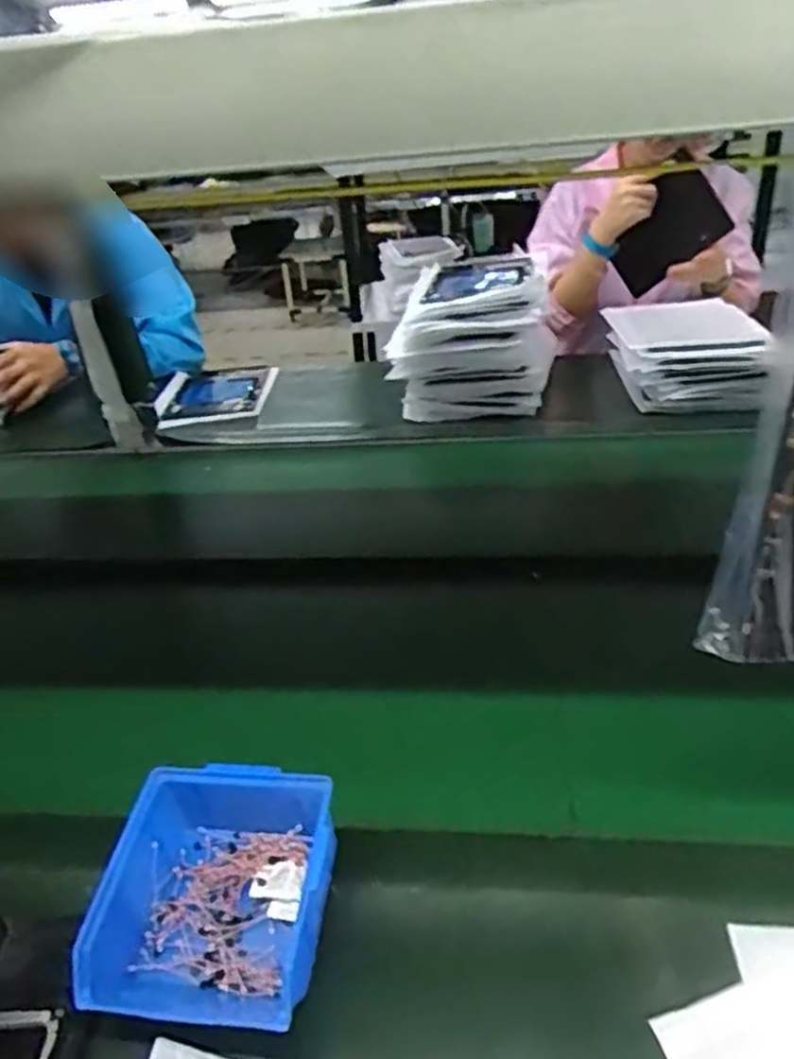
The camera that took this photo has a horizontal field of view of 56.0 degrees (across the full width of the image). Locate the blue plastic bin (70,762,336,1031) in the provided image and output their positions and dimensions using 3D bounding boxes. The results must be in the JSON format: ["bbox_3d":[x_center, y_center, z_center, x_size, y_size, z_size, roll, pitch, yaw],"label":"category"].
[{"bbox_3d":[-0.102,0.215,0.444,0.128,0.069,0.135,0,30,10],"label":"blue plastic bin"}]

